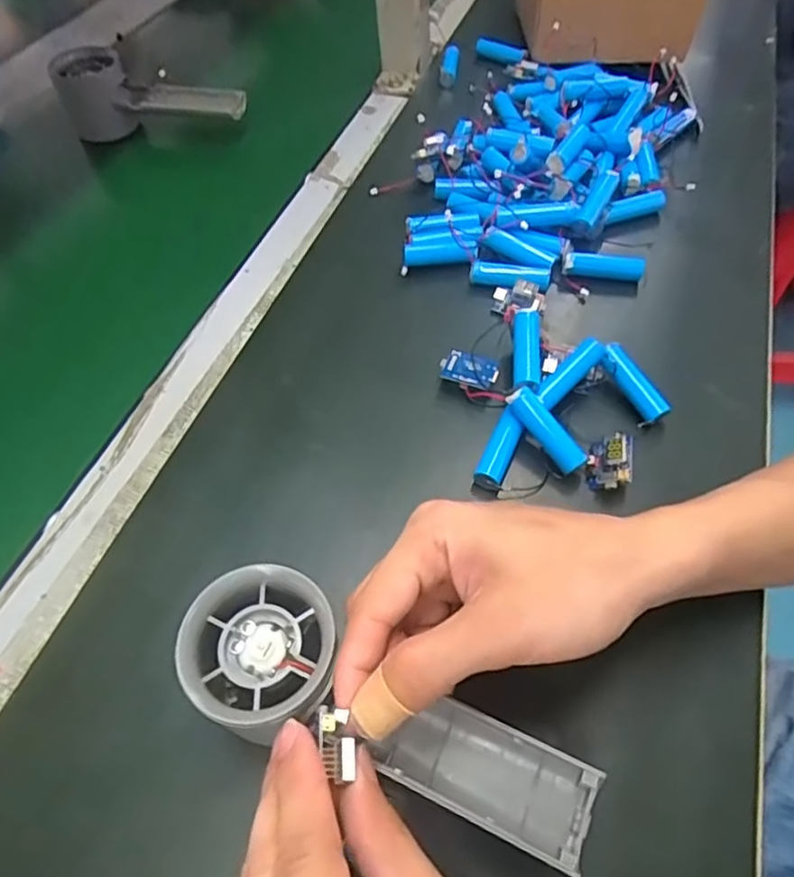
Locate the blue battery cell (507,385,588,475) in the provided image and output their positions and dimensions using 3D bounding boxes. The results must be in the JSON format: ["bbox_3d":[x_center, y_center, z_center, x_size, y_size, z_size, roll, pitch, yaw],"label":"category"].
[{"bbox_3d":[0.078,-0.005,0.320,0.012,0.013,0.050,-36,82,-21],"label":"blue battery cell"}]

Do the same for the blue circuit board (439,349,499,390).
[{"bbox_3d":[0.041,-0.040,0.351,0.032,0.007,0.021,17,57,13],"label":"blue circuit board"}]

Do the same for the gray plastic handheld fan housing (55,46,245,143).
[{"bbox_3d":[-0.210,-0.283,0.528,0.152,0.076,0.047,10,56,9],"label":"gray plastic handheld fan housing"}]

